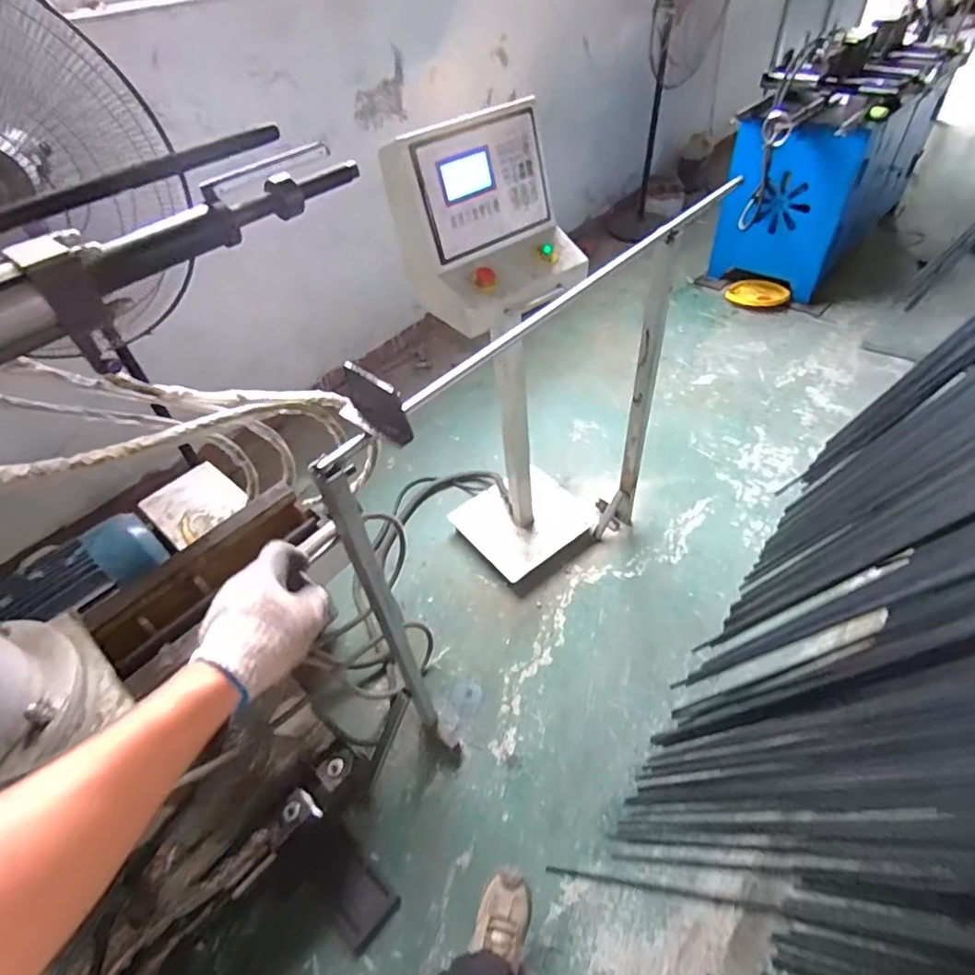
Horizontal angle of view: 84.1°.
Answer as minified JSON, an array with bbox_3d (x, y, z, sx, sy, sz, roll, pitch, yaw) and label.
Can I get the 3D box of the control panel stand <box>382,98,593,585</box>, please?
[{"bbox_3d":[0.085,-0.261,1.487,0.403,1.235,0.356,-28,51,-19],"label":"control panel stand"}]

